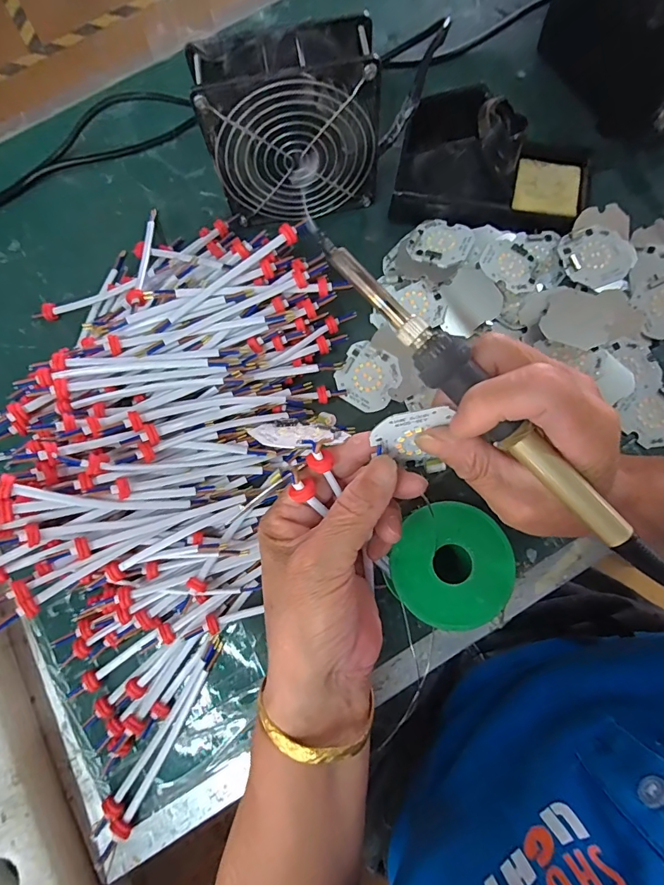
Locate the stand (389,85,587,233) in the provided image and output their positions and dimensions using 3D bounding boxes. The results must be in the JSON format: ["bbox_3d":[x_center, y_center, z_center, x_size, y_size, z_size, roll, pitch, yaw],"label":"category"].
[{"bbox_3d":[0.124,-0.214,0.333,0.149,0.069,0.072,9,78,5],"label":"stand"}]

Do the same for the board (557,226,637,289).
[{"bbox_3d":[0.202,-0.142,0.332,0.049,0.007,0.044,-20,84,0],"label":"board"}]

